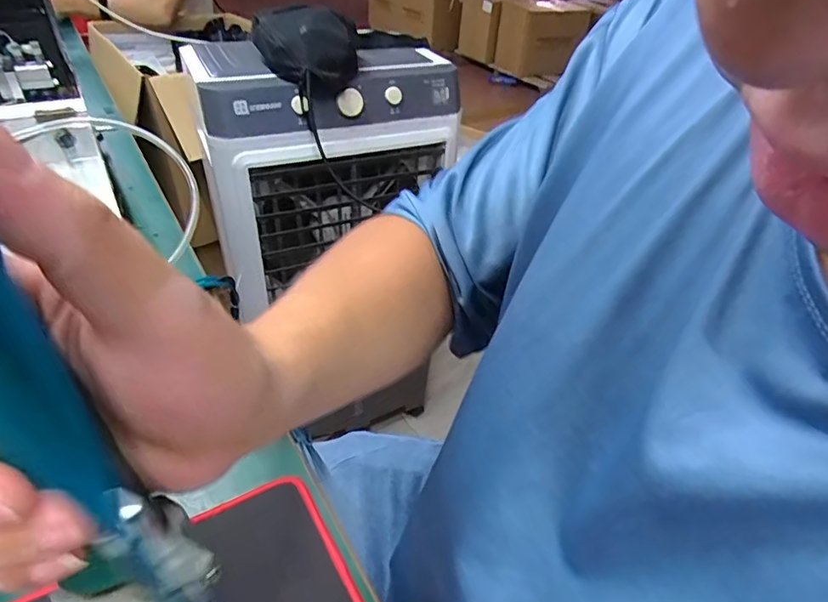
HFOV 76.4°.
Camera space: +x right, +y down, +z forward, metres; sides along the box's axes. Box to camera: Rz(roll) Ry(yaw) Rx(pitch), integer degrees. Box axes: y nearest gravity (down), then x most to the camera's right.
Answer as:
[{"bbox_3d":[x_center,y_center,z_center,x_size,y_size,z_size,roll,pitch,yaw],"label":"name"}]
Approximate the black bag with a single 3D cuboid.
[{"bbox_3d":[-0.164,-0.397,0.806,0.154,0.081,0.120,30,45,29],"label":"black bag"}]

